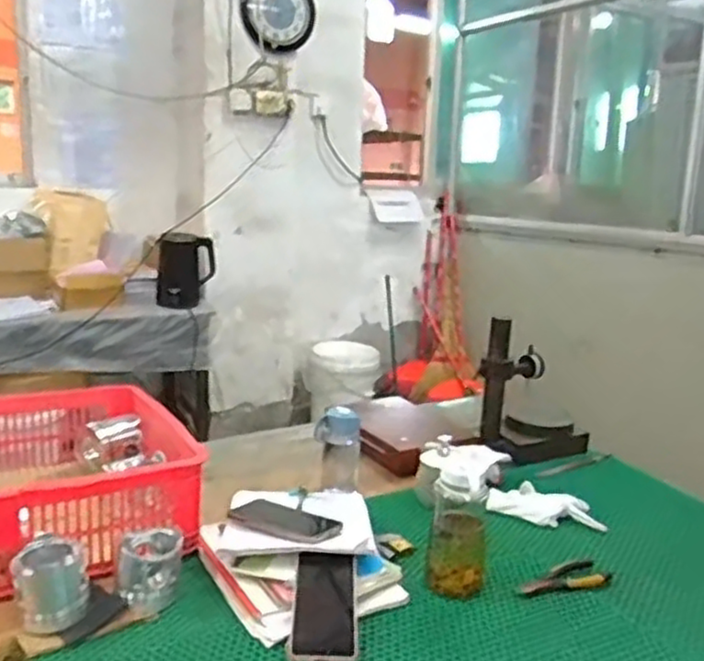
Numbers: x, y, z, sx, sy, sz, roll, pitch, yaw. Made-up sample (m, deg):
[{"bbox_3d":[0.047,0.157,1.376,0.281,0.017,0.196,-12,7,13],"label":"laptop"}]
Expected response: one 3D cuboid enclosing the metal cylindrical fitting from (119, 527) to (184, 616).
[{"bbox_3d":[-0.263,0.311,0.925,0.082,0.073,0.086,-1,13,-16],"label":"metal cylindrical fitting"}]

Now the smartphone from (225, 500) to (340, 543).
[{"bbox_3d":[-0.096,0.278,1.041,0.163,0.013,0.077,9,13,30],"label":"smartphone"}]

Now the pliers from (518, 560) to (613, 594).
[{"bbox_3d":[0.302,0.356,1.010,0.149,0.013,0.062,-4,15,-28],"label":"pliers"}]

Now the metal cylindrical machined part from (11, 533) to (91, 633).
[{"bbox_3d":[-0.370,0.308,0.874,0.085,0.084,0.083,-3,14,-25],"label":"metal cylindrical machined part"}]

